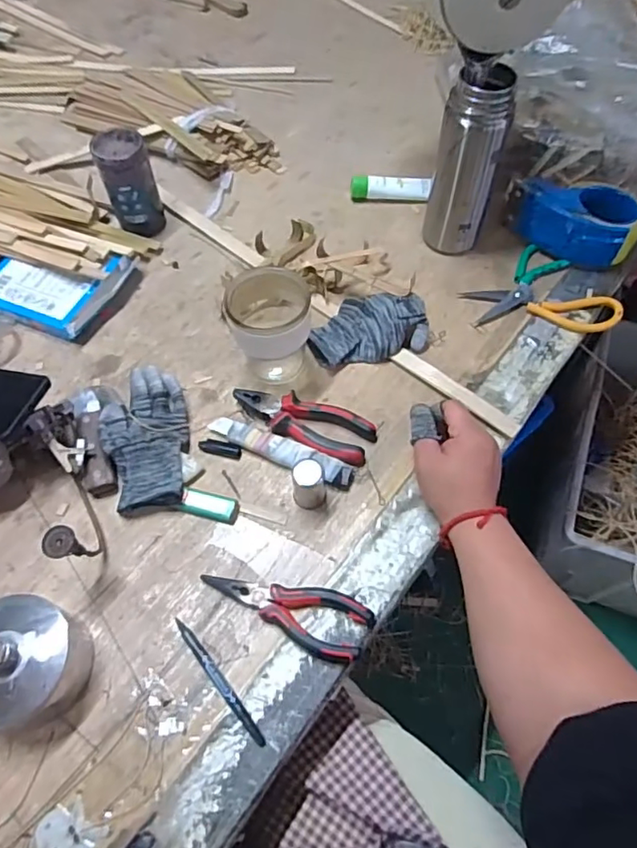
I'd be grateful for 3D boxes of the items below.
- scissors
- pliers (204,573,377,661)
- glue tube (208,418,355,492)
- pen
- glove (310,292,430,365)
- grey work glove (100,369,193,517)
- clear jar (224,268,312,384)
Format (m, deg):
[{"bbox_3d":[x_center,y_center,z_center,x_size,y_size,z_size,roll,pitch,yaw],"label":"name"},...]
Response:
[{"bbox_3d":[0.272,-0.149,0.688,0.151,0.013,0.148,-34,66,-15],"label":"scissors"},{"bbox_3d":[-0.031,0.169,0.504,0.156,0.019,0.055,12,63,8],"label":"pliers"},{"bbox_3d":[-0.040,0.026,0.587,0.163,0.017,0.029,20,64,12],"label":"glue tube"},{"bbox_3d":[-0.086,0.221,0.482,0.010,0.004,0.126,-37,67,-17],"label":"pen"},{"bbox_3d":[0.059,-0.119,0.652,0.132,0.033,0.091,-5,62,-1],"label":"glove"},{"bbox_3d":[-0.181,0.011,0.589,0.085,0.035,0.158,-13,62,-6],"label":"grey work glove"},{"bbox_3d":[-0.052,-0.105,0.612,0.082,0.111,0.075,-1,62,1],"label":"clear jar"}]

